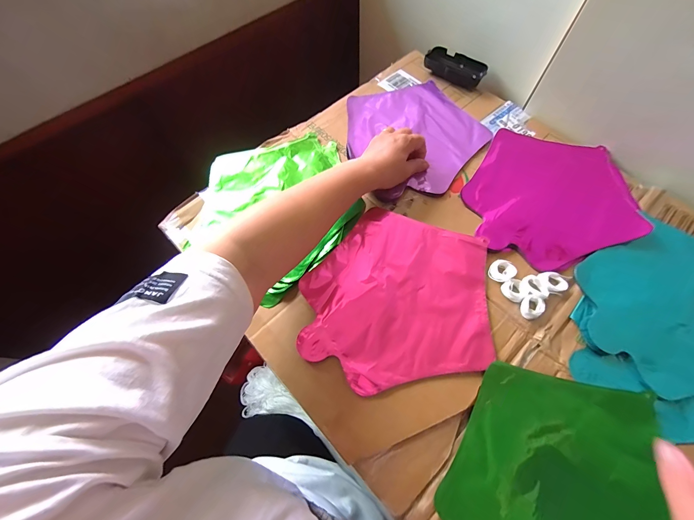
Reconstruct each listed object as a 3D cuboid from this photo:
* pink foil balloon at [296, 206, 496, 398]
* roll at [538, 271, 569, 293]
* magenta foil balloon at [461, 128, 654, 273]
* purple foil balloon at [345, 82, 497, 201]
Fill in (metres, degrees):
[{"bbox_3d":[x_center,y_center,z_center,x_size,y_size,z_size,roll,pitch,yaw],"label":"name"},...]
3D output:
[{"bbox_3d":[0.061,0.042,0.380,0.224,0.010,0.223,4,66,4],"label":"pink foil balloon"},{"bbox_3d":[0.260,0.026,0.376,0.031,0.007,0.030,0,66,1],"label":"roll"},{"bbox_3d":[0.289,-0.098,0.433,0.229,0.012,0.225,0,66,1],"label":"magenta foil balloon"},{"bbox_3d":[0.106,-0.209,0.499,0.222,0.012,0.232,-1,66,2],"label":"purple foil balloon"}]

